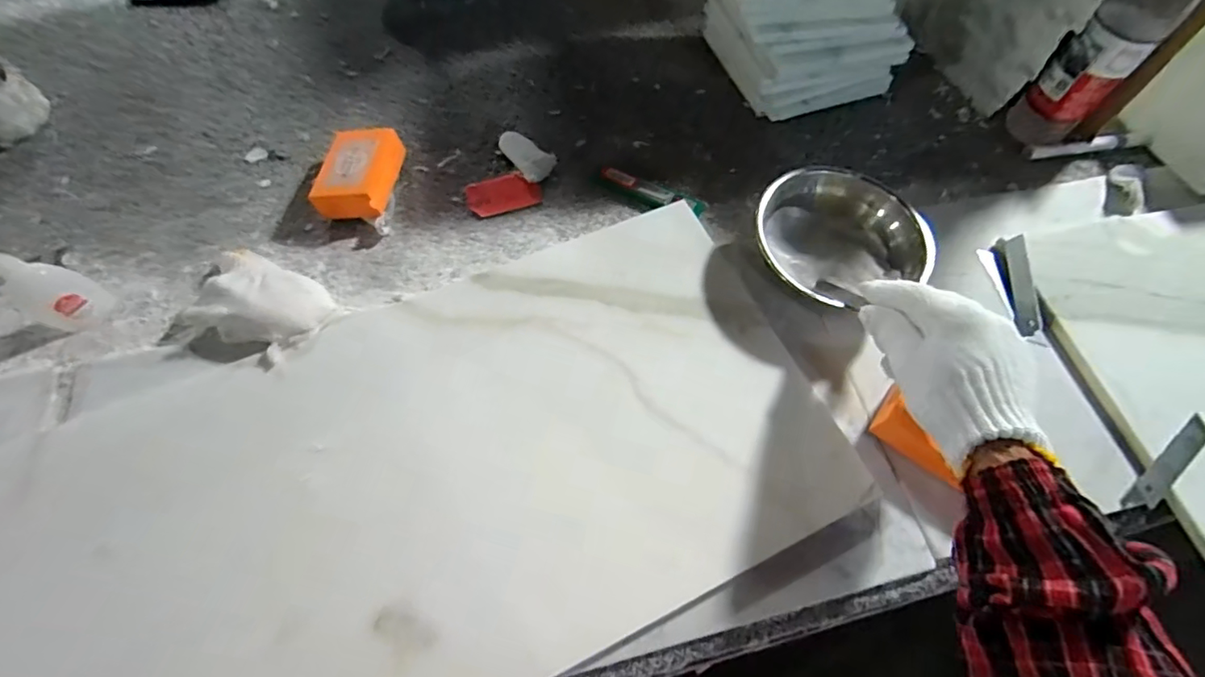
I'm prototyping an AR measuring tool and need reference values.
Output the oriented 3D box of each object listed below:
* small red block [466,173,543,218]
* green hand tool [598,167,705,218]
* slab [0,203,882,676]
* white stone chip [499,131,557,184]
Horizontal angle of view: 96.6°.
[{"bbox_3d":[-0.099,-0.146,0.538,0.071,0.005,0.041,-19,64,-12],"label":"small red block"},{"bbox_3d":[0.046,-0.144,0.534,0.113,0.008,0.033,25,63,10],"label":"green hand tool"},{"bbox_3d":[-0.134,0.105,0.387,0.582,0.021,0.299,-21,65,-13],"label":"slab"},{"bbox_3d":[-0.078,-0.191,0.557,0.037,0.009,0.073,-32,67,-18],"label":"white stone chip"}]

